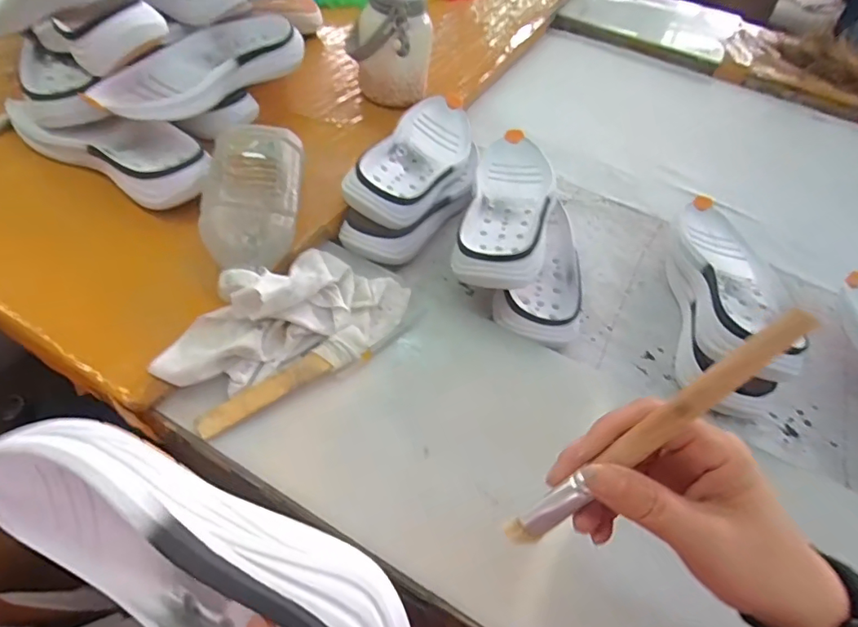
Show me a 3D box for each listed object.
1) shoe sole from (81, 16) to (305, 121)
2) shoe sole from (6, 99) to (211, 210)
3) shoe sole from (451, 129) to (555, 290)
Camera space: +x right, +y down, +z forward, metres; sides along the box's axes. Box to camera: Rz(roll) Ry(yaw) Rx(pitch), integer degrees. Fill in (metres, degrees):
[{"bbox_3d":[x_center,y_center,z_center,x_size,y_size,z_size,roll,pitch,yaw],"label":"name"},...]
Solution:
[{"bbox_3d":[-0.267,-0.290,0.595,0.097,0.040,0.256,33,54,22],"label":"shoe sole"},{"bbox_3d":[-0.350,-0.186,0.566,0.266,0.044,0.093,28,52,18],"label":"shoe sole"},{"bbox_3d":[0.094,-0.127,0.598,0.091,0.060,0.237,12,49,5],"label":"shoe sole"}]

